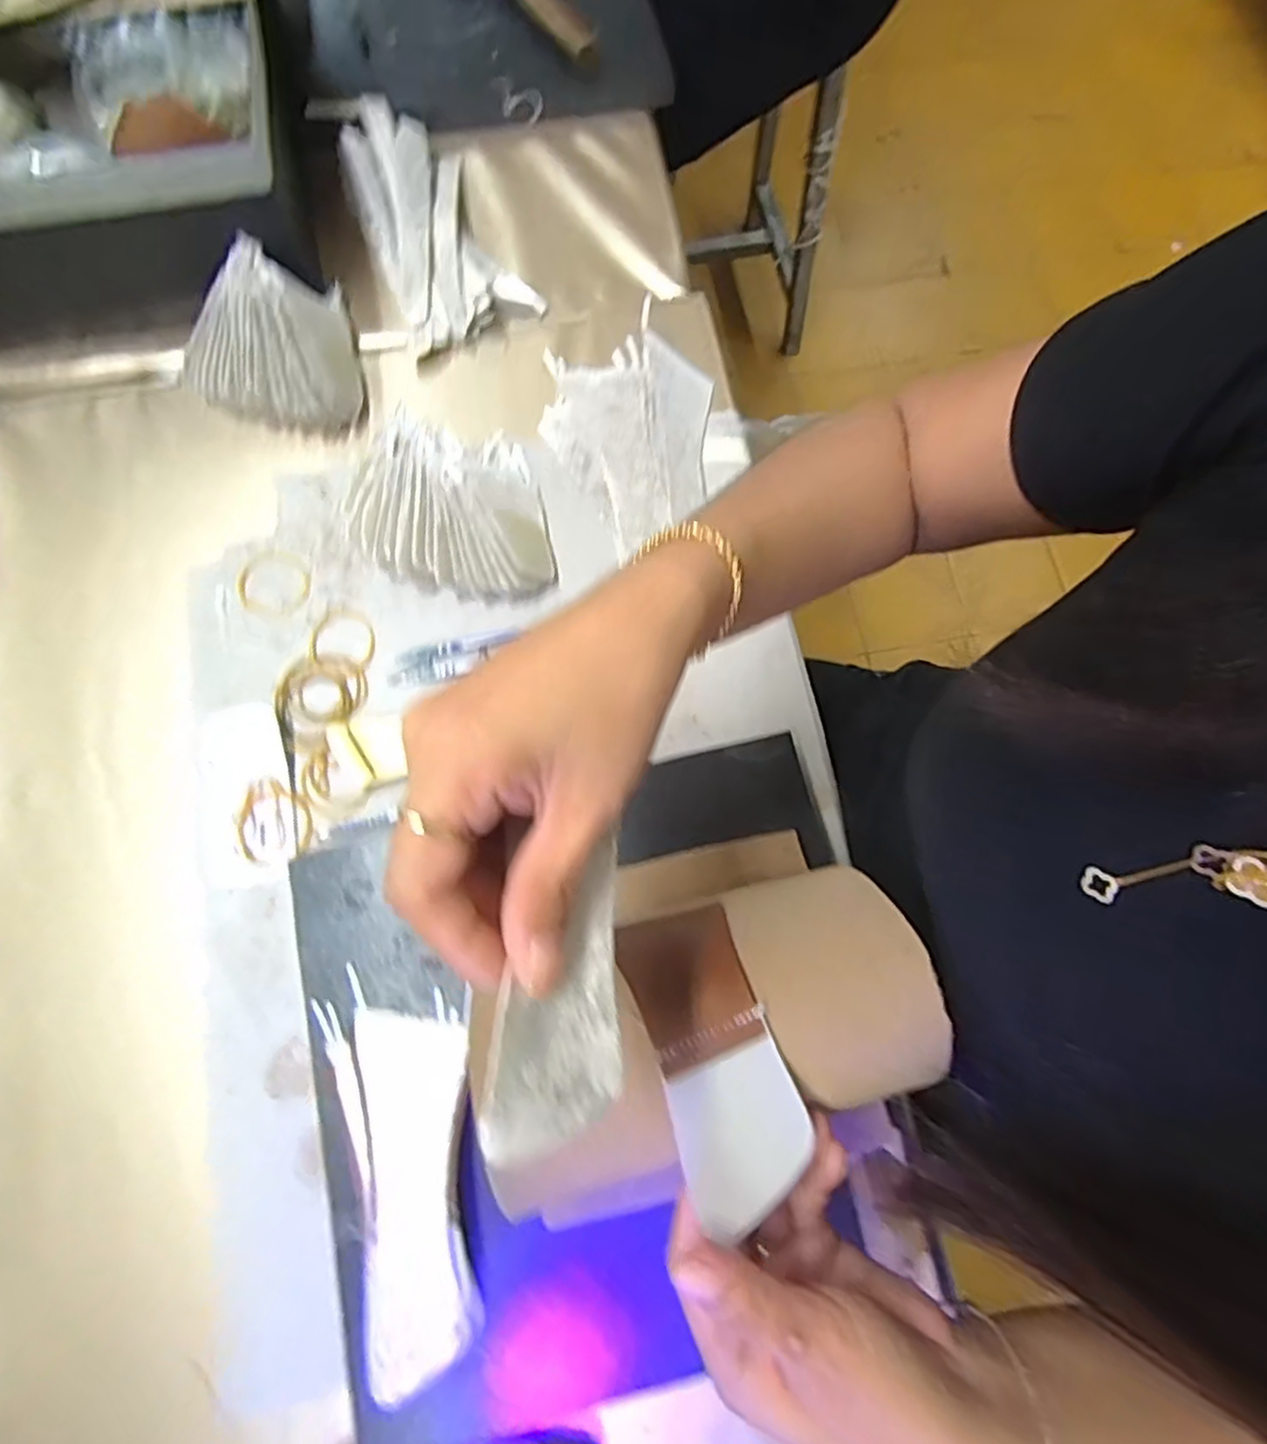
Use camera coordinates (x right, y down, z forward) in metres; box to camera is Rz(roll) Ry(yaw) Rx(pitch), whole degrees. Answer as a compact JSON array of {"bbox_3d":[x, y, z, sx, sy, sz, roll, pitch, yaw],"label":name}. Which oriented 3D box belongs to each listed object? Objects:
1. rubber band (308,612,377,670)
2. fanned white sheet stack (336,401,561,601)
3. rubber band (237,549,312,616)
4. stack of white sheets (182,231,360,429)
[{"bbox_3d":[-0.188,-0.054,0.449,0.041,0.004,0.037,12,72,-3],"label":"rubber band"},{"bbox_3d":[-0.124,-0.142,0.453,0.133,0.033,0.116,-2,76,-1],"label":"fanned white sheet stack"},{"bbox_3d":[-0.239,-0.093,0.460,0.047,0.004,0.045,8,76,1],"label":"rubber band"},{"bbox_3d":[-0.243,-0.268,0.477,0.120,0.050,0.110,14,77,3],"label":"stack of white sheets"}]

